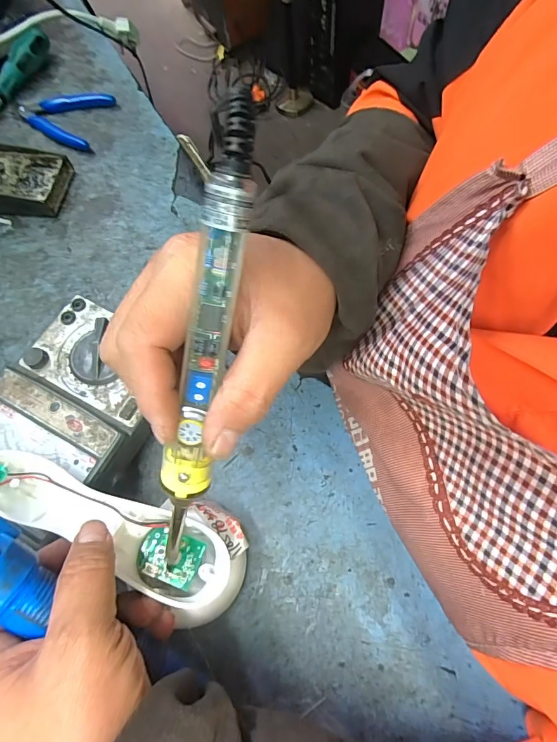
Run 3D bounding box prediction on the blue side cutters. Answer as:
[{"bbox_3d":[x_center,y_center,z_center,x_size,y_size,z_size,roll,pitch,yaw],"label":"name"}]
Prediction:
[{"bbox_3d":[-0.257,-0.298,0.477,0.111,0.010,0.080,14,70,8],"label":"blue side cutters"}]

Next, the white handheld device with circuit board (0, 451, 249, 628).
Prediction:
[{"bbox_3d":[-0.102,0.095,0.254,0.167,0.036,0.057,19,70,5],"label":"white handheld device with circuit board"}]

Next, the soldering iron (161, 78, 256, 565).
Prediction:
[{"bbox_3d":[-0.033,-0.001,0.177,0.020,0.019,0.203,18,115,9],"label":"soldering iron"}]

